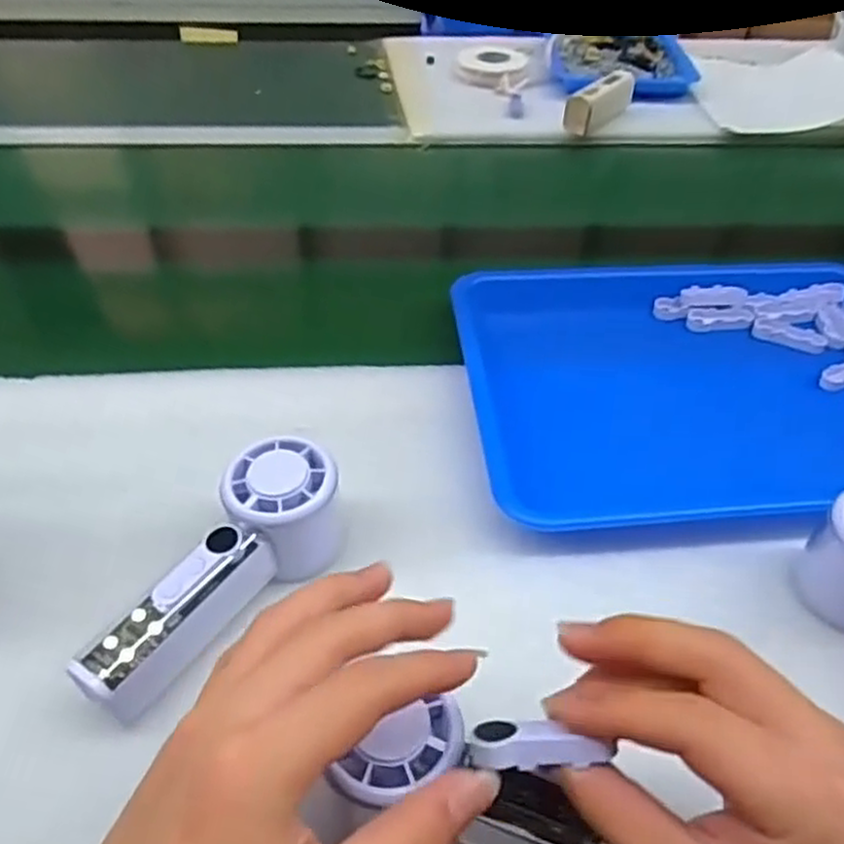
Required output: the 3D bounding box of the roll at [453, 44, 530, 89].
[{"bbox_3d":[0.089,-0.464,0.961,0.093,0.021,0.111,1,44,0],"label":"roll"}]

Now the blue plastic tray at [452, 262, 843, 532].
[{"bbox_3d":[0.203,-0.032,0.520,0.341,0.033,0.254,-3,44,-5],"label":"blue plastic tray"}]

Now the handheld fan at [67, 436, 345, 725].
[{"bbox_3d":[-0.101,0.073,0.363,0.053,0.052,0.149,29,50,26],"label":"handheld fan"}]

